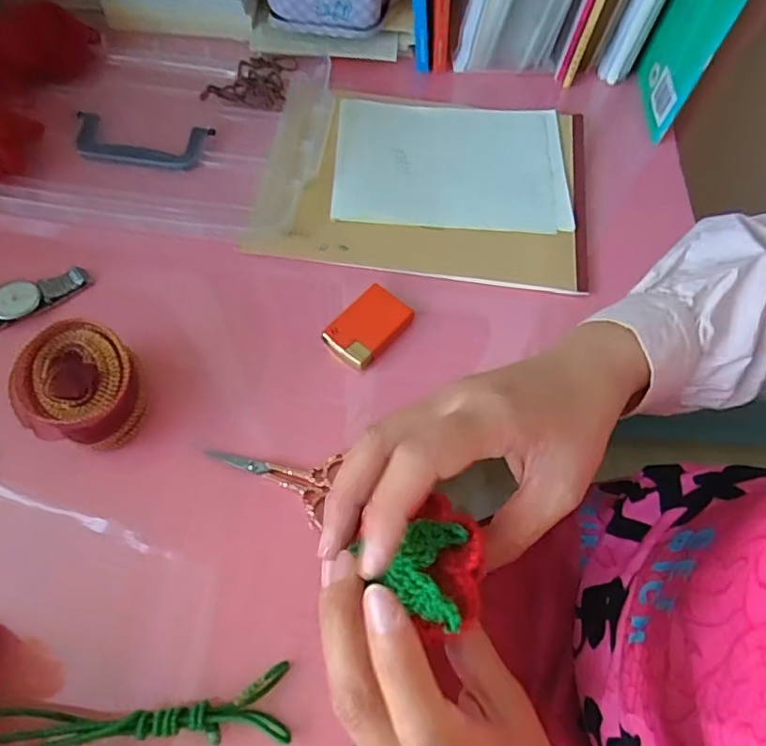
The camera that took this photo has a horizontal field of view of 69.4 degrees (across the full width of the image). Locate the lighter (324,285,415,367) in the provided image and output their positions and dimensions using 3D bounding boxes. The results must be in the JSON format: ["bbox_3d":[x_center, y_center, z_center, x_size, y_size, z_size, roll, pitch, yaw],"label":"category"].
[{"bbox_3d":[-0.010,-0.032,0.384,0.038,0.013,0.056,40,69,15],"label":"lighter"}]

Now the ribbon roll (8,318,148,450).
[{"bbox_3d":[-0.179,0.010,0.335,0.064,0.044,0.067,1,64,-2],"label":"ribbon roll"}]

